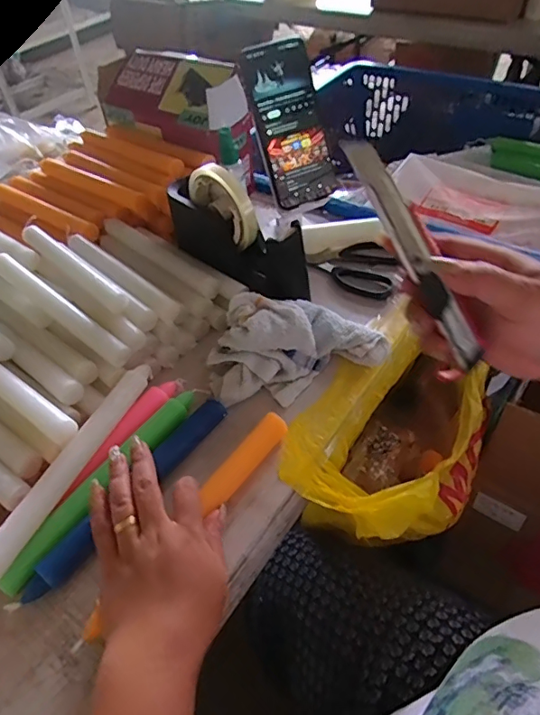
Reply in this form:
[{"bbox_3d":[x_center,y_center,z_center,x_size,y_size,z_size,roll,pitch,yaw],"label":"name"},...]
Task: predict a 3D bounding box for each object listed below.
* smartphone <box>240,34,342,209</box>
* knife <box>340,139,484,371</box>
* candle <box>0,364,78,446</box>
[{"bbox_3d":[0.023,-0.254,0.550,0.076,0.161,0.015,-23,22,-8],"label":"smartphone"},{"bbox_3d":[0.093,-0.070,0.325,0.009,0.155,0.020,-37,12,-25],"label":"knife"},{"bbox_3d":[-0.240,0.024,0.454,0.193,0.020,0.021,27,56,28],"label":"candle"}]

